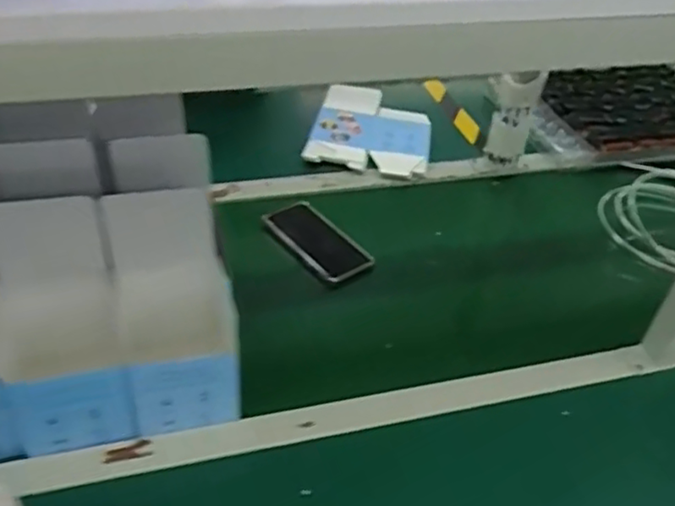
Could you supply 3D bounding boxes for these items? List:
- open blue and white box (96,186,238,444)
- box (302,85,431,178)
[{"bbox_3d":[-0.162,0.066,0.664,0.110,0.224,0.102,-6,41,-13],"label":"open blue and white box"},{"bbox_3d":[0.062,-0.214,1.192,0.206,0.036,0.242,9,40,4],"label":"box"}]

